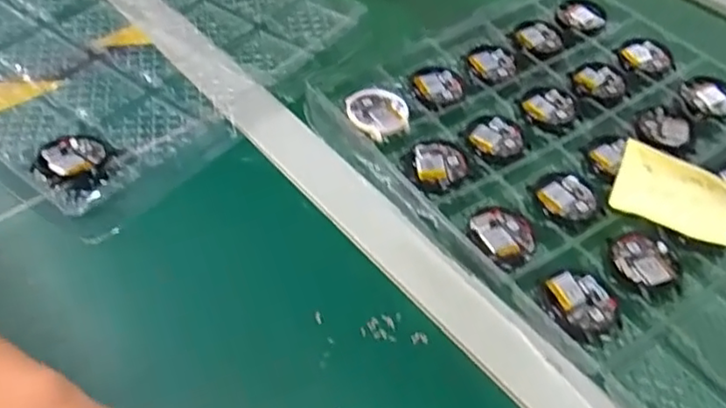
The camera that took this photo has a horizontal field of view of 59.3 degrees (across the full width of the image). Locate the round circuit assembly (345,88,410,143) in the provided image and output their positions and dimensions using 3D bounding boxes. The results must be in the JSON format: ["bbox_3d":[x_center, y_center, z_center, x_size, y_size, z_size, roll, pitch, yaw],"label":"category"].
[{"bbox_3d":[0.013,-0.068,0.475,0.044,0.006,0.047,1,49,-1],"label":"round circuit assembly"}]

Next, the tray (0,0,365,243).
[{"bbox_3d":[-0.259,-0.177,0.572,0.466,0.034,0.317,31,55,22],"label":"tray"}]

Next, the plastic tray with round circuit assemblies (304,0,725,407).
[{"bbox_3d":[0.203,-0.014,0.432,0.302,0.017,0.430,-30,56,-24],"label":"plastic tray with round circuit assemblies"}]

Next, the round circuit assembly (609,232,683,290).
[{"bbox_3d":[0.176,0.035,0.400,0.043,0.004,0.038,-16,52,-15],"label":"round circuit assembly"}]

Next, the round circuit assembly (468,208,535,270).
[{"bbox_3d":[0.088,0.020,0.403,0.040,0.004,0.044,1,49,-1],"label":"round circuit assembly"}]

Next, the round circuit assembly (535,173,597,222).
[{"bbox_3d":[0.138,-0.005,0.433,0.038,0.004,0.041,1,49,-1],"label":"round circuit assembly"}]

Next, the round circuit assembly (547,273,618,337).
[{"bbox_3d":[0.129,0.057,0.374,0.039,0.007,0.041,1,49,-1],"label":"round circuit assembly"}]

